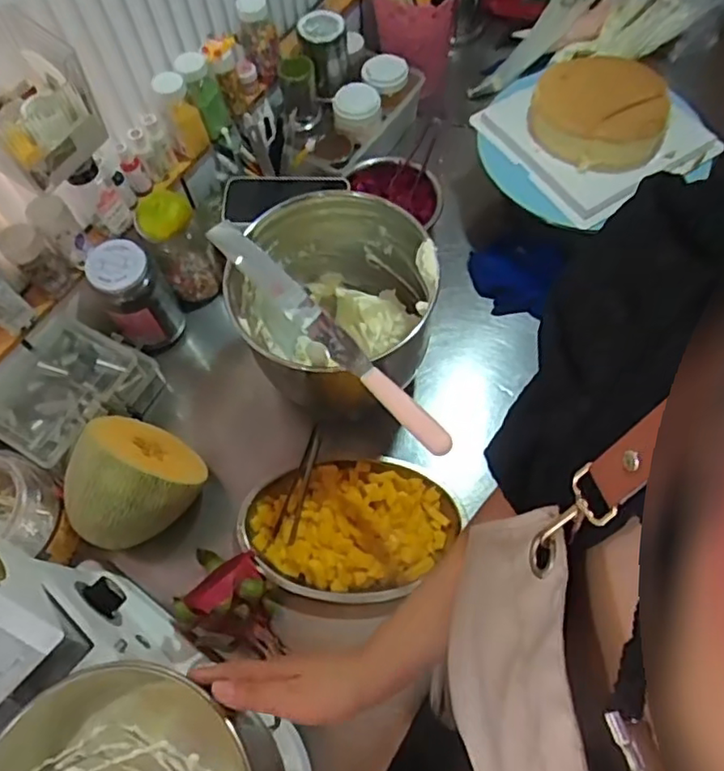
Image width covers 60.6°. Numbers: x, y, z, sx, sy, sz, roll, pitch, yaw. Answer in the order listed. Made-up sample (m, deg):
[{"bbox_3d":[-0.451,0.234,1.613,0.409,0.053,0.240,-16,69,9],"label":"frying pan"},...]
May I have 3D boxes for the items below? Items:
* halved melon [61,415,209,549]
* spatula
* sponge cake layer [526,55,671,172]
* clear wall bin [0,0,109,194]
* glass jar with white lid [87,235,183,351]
[{"bbox_3d":[-0.267,0.103,0.695,0.143,0.118,0.142,37,72,18],"label":"halved melon"},{"bbox_3d":[-0.042,-0.061,0.632,0.033,0.020,0.358,-40,69,-15],"label":"spatula"},{"bbox_3d":[0.311,-0.360,0.796,0.161,0.053,0.176,24,68,13],"label":"sponge cake layer"},{"bbox_3d":[-0.328,-0.277,0.597,0.089,0.129,0.121,36,71,18],"label":"clear wall bin"},{"bbox_3d":[-0.293,-0.113,0.826,0.075,0.168,0.075,-1,65,2],"label":"glass jar with white lid"}]

